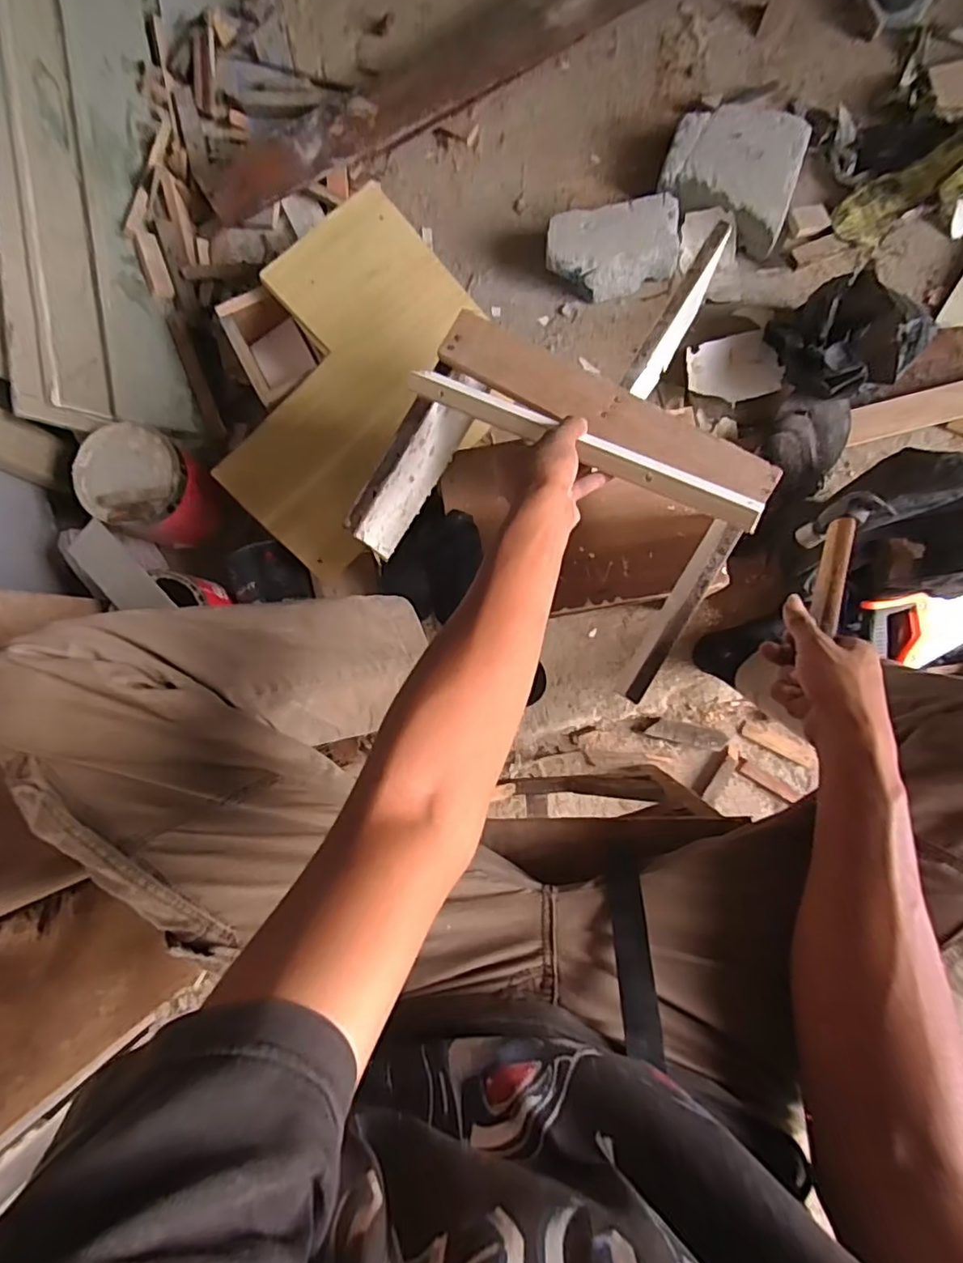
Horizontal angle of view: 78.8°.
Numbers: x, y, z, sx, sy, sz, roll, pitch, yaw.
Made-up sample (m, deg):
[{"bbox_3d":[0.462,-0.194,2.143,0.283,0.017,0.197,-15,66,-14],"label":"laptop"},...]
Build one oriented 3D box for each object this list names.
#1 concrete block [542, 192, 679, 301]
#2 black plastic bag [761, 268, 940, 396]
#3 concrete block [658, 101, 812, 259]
[{"bbox_3d":[0.210,-0.608,0.940,0.208,0.071,0.124,-9,83,4],"label":"concrete block"},{"bbox_3d":[0.514,-0.421,0.837,0.143,0.105,0.172,-26,83,2],"label":"black plastic bag"},{"bbox_3d":[0.394,-0.727,0.934,0.203,0.064,0.209,18,86,6],"label":"concrete block"}]

